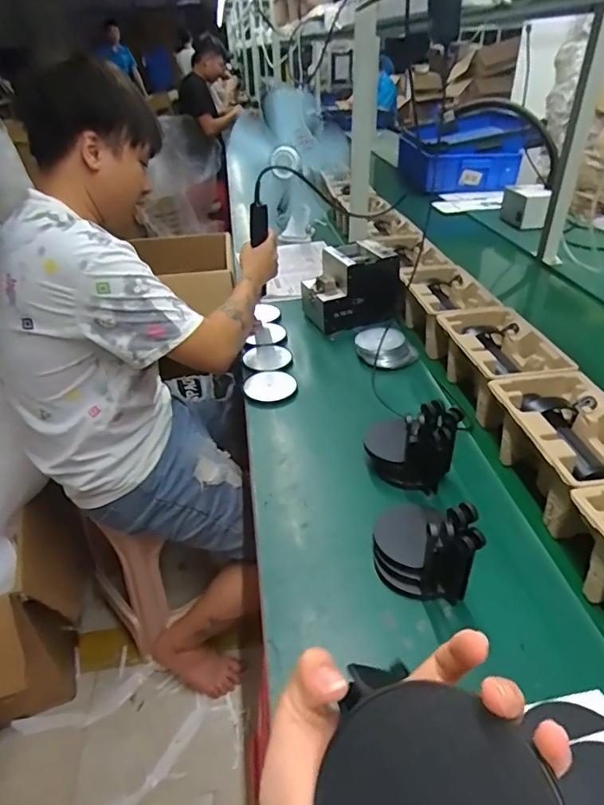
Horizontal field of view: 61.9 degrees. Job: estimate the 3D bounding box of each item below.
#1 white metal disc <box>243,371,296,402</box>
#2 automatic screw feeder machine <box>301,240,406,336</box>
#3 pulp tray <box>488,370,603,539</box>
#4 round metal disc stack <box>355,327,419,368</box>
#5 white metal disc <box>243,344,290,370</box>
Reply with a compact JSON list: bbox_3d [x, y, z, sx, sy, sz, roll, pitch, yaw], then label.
[{"bbox_3d":[-0.057,-0.031,0.941,0.093,0.014,0.083,5,41,10],"label":"white metal disc"},{"bbox_3d":[0.107,-0.263,1.133,0.196,0.154,0.157,-14,41,-12],"label":"automatic screw feeder machine"},{"bbox_3d":[0.367,0.065,0.697,0.148,0.127,0.229,-6,40,-4],"label":"pulp tray"},{"bbox_3d":[0.173,-0.108,1.002,0.116,0.061,0.098,-13,41,-12],"label":"round metal disc stack"},{"bbox_3d":[-0.071,-0.092,1.034,0.091,0.011,0.080,-19,42,-18],"label":"white metal disc"}]

